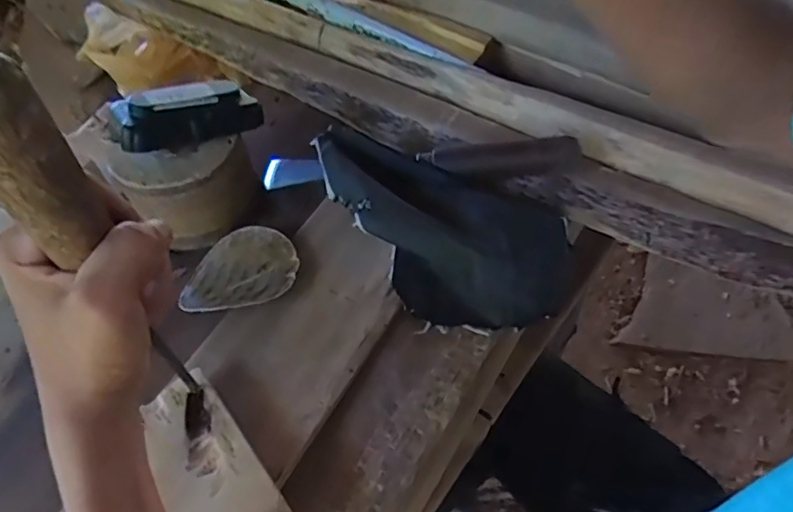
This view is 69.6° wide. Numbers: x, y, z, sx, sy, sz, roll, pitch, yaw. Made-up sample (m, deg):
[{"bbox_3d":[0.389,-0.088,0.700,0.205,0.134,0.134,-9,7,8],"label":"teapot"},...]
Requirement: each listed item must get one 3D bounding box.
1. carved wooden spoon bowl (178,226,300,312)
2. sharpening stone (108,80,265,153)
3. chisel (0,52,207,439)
[{"bbox_3d":[-0.119,0.010,0.436,0.086,0.015,0.074,-14,46,10],"label":"carved wooden spoon bowl"},{"bbox_3d":[-0.159,-0.107,0.432,0.106,0.040,0.039,-27,56,-19],"label":"sharpening stone"},{"bbox_3d":[-0.120,0.020,0.254,0.021,0.254,0.029,28,59,15],"label":"chisel"}]

